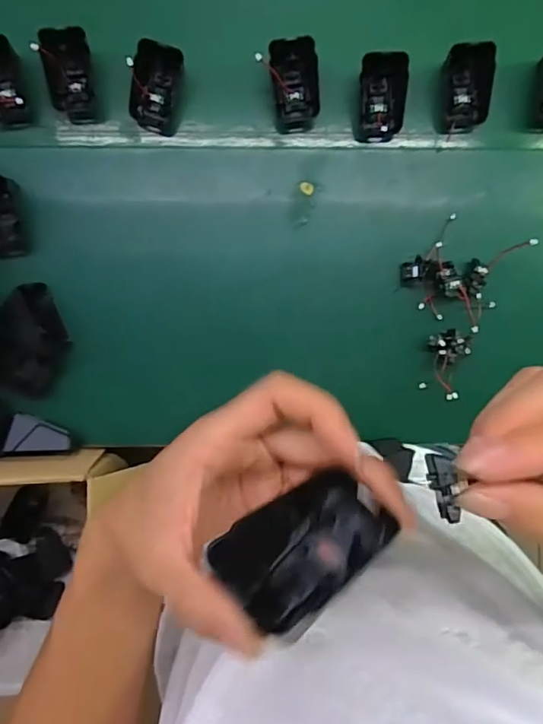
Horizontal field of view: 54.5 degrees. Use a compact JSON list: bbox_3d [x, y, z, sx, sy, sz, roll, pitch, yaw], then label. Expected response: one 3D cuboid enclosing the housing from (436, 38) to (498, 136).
[{"bbox_3d":[0.187,-0.263,0.504,0.044,0.029,0.067,-2,92,0],"label":"housing"}]

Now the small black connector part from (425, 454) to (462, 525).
[{"bbox_3d":[0.058,0.042,0.177,0.010,0.004,0.022,-10,77,0],"label":"small black connector part"}]

